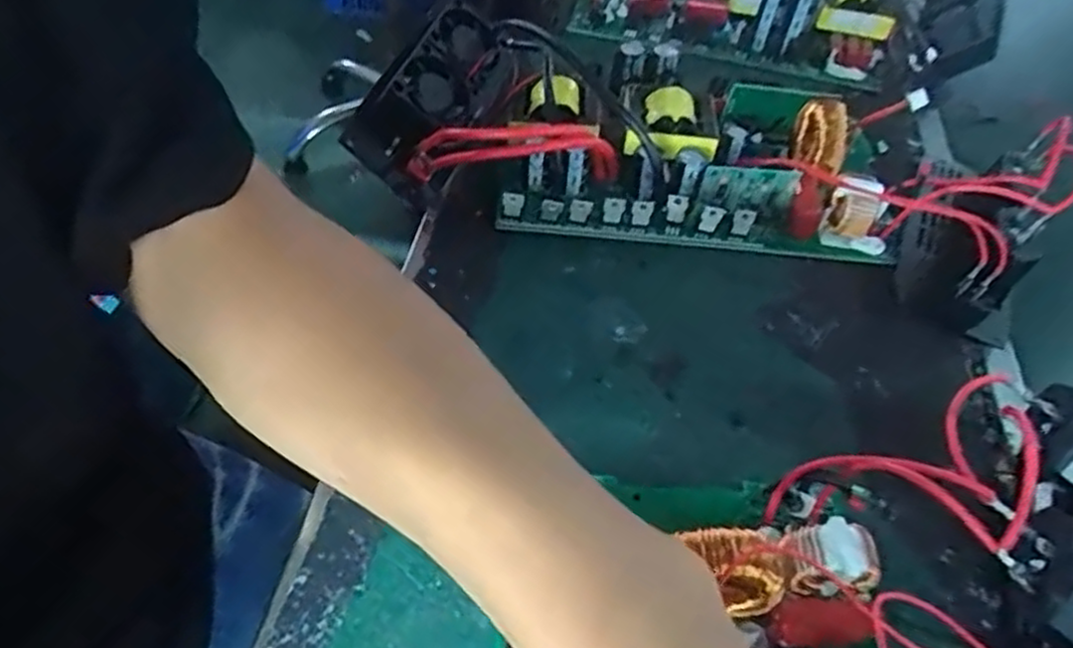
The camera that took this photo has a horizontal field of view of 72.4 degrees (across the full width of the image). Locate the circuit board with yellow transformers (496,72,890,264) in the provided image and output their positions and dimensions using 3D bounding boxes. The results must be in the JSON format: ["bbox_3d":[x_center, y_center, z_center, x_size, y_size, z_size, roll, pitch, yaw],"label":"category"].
[{"bbox_3d":[0.081,-0.086,0.373,0.190,0.047,0.097,6,50,1],"label":"circuit board with yellow transformers"}]

